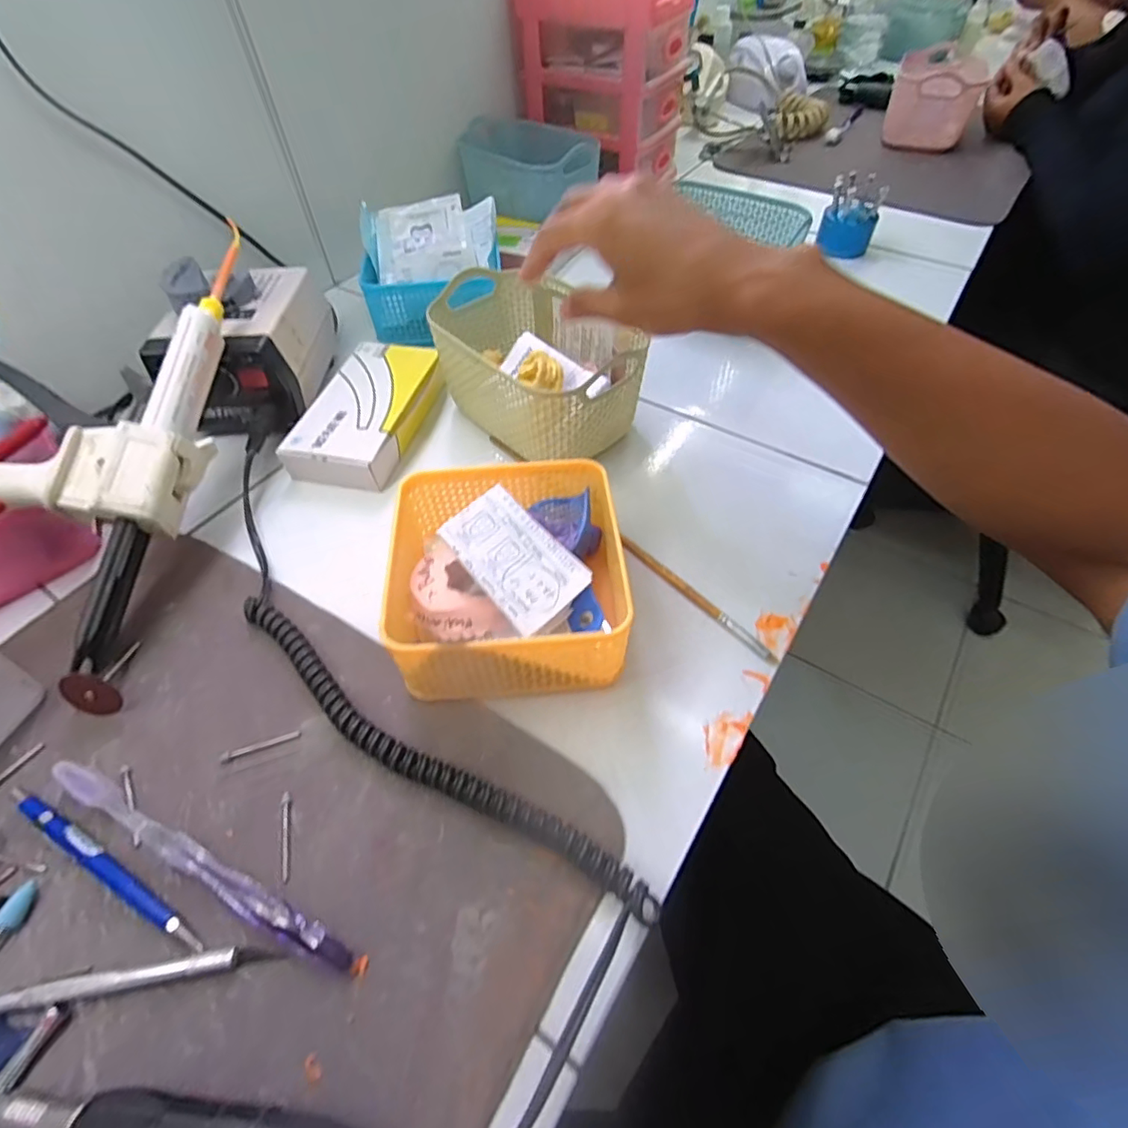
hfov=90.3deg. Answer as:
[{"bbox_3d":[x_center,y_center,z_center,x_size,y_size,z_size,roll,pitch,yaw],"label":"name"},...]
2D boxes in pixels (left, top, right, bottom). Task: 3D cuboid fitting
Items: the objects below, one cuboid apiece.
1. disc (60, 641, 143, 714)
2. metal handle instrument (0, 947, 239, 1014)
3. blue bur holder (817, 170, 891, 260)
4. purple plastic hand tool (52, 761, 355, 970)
[{"bbox_3d":[-0.266,0.064,0.329,0.027,0.022,0.044,16,55,14],"label":"disc"},{"bbox_3d":[-0.204,0.183,0.244,0.116,0.008,0.009,-8,53,-5],"label":"metal handle instrument"},{"bbox_3d":[0.326,-0.393,0.640,0.058,0.078,0.061,18,55,15],"label":"blue bur holder"},{"bbox_3d":[-0.178,0.143,0.270,0.182,0.011,0.013,21,56,17],"label":"purple plastic hand tool"}]

